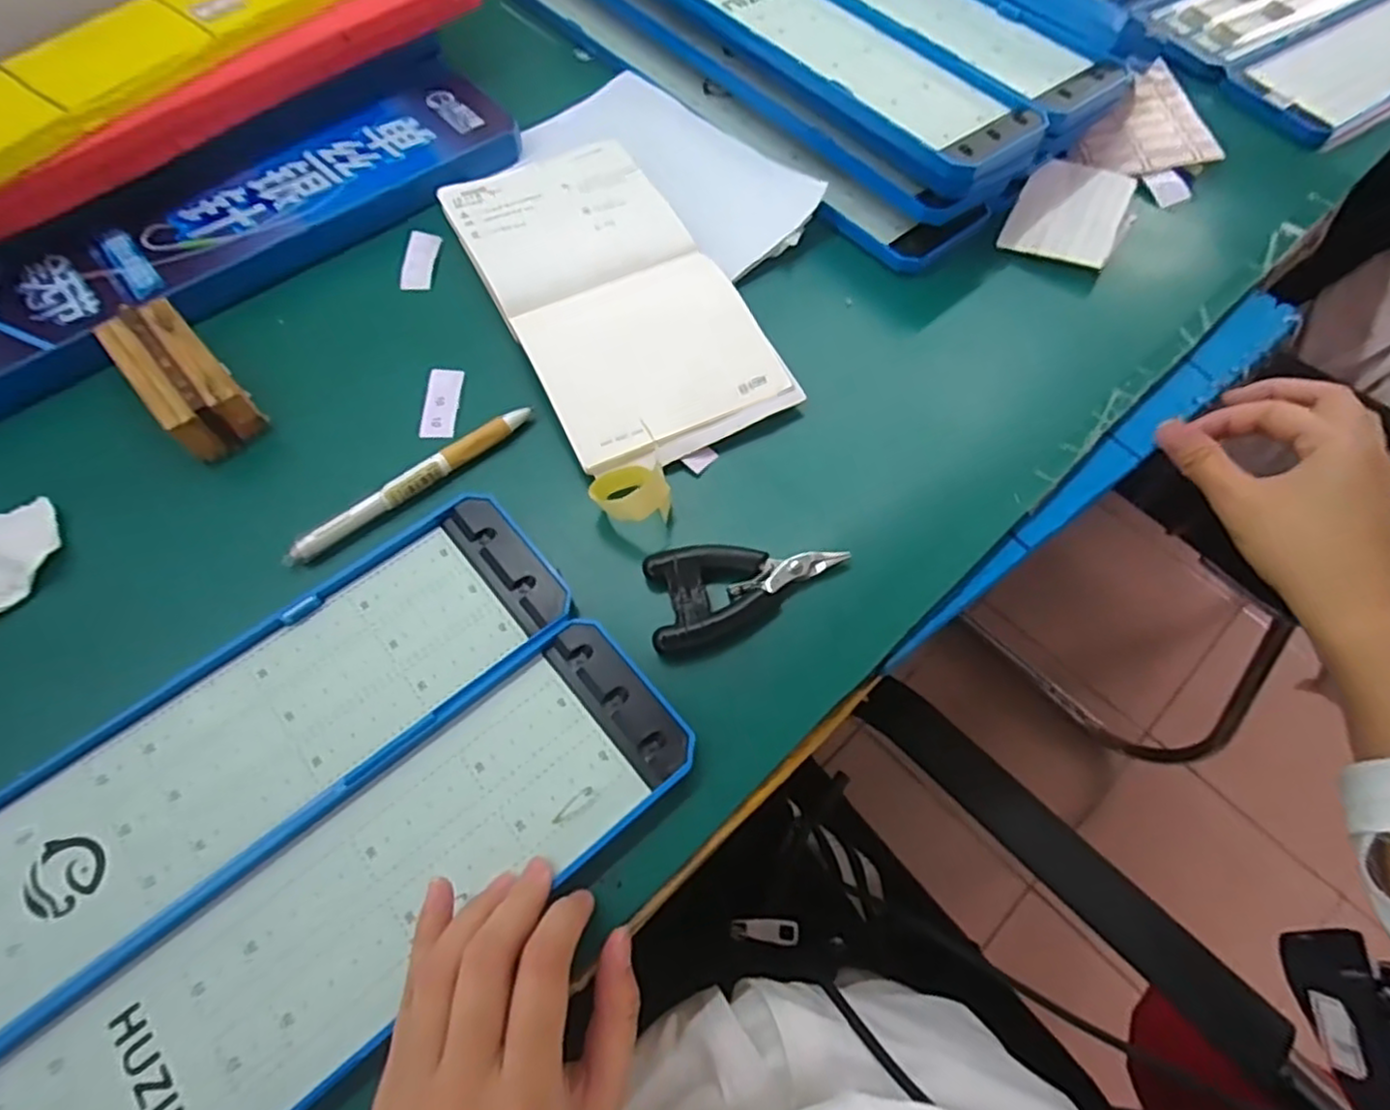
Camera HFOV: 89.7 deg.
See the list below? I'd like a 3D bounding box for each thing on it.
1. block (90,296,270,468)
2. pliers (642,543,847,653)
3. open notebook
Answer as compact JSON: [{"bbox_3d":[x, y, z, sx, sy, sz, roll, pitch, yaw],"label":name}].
[{"bbox_3d":[-0.269,-0.094,0.364,0.038,0.025,0.089,-41,73,-18],"label":"block"},{"bbox_3d":[0.022,0.010,0.331,0.093,0.011,0.047,-16,67,-9],"label":"pliers"},{"bbox_3d":[-0.050,-0.155,0.404,0.123,0.012,0.232,-25,68,-13],"label":"open notebook"}]

